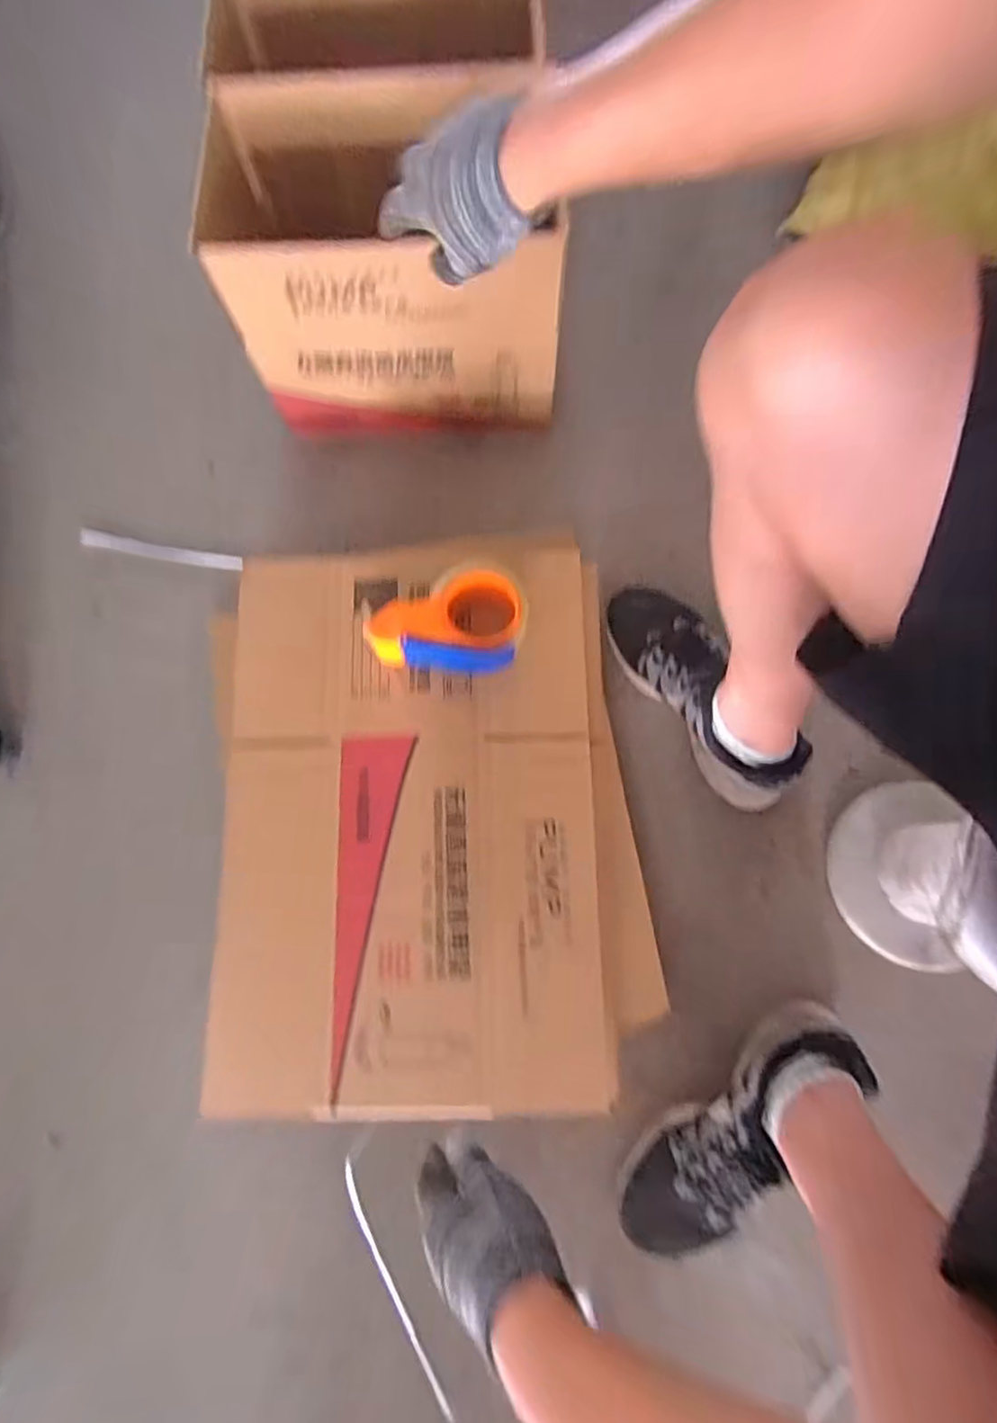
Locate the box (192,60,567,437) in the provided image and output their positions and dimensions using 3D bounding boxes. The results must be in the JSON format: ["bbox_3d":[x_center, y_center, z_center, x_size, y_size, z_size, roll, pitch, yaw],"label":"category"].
[{"bbox_3d":[-0.128,-0.520,0.702,0.376,0.247,0.240,-3,76,1],"label":"box"}]

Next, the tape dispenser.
[{"bbox_3d":[-0.053,-0.095,0.616,0.159,0.070,0.100,-2,76,1],"label":"tape dispenser"}]

